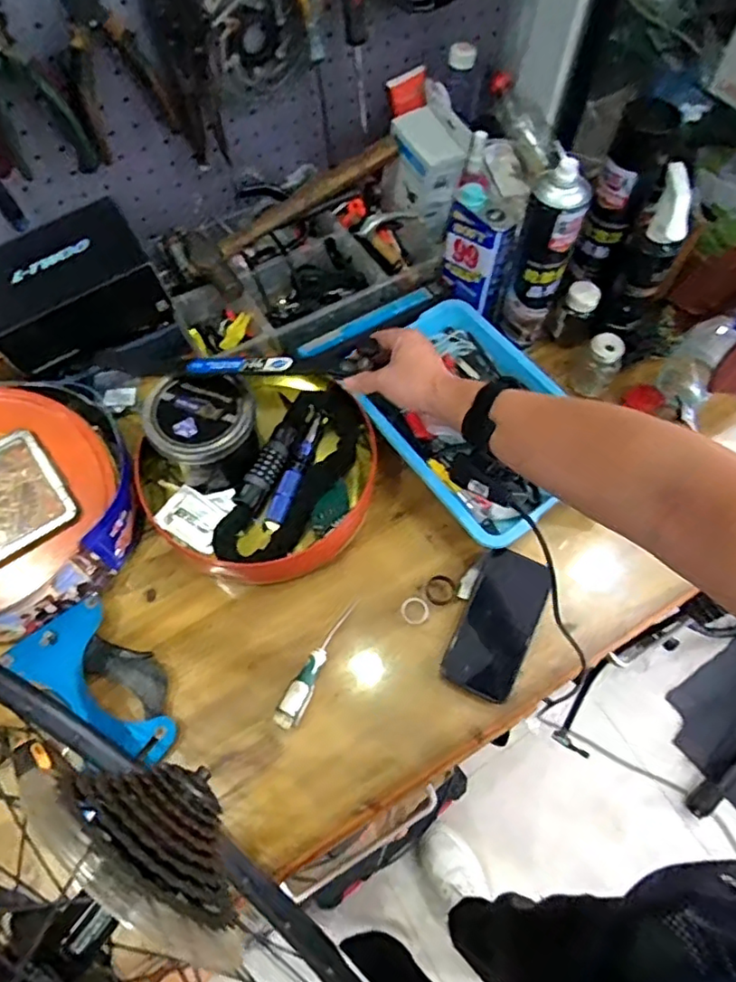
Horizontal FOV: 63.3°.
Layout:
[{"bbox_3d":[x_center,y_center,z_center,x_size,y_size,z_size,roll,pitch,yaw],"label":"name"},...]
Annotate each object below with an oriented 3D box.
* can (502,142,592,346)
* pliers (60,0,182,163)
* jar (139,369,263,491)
[{"bbox_3d":[0.209,-0.279,0.725,0.058,0.248,0.054,18,64,9],"label":"can"},{"bbox_3d":[-0.278,-0.437,0.621,0.038,0.199,0.107,38,78,17],"label":"pliers"},{"bbox_3d":[-0.192,-0.070,0.717,0.119,0.096,0.118,17,64,9],"label":"jar"}]

